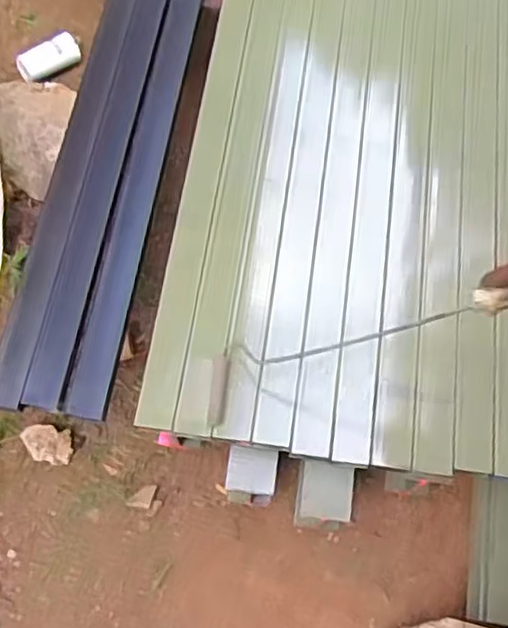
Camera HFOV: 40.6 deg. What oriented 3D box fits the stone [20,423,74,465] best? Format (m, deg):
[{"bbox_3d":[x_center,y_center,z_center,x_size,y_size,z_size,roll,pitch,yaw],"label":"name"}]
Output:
[{"bbox_3d":[-0.384,0.238,1.271,0.096,0.042,0.068,8,67,3],"label":"stone"}]

